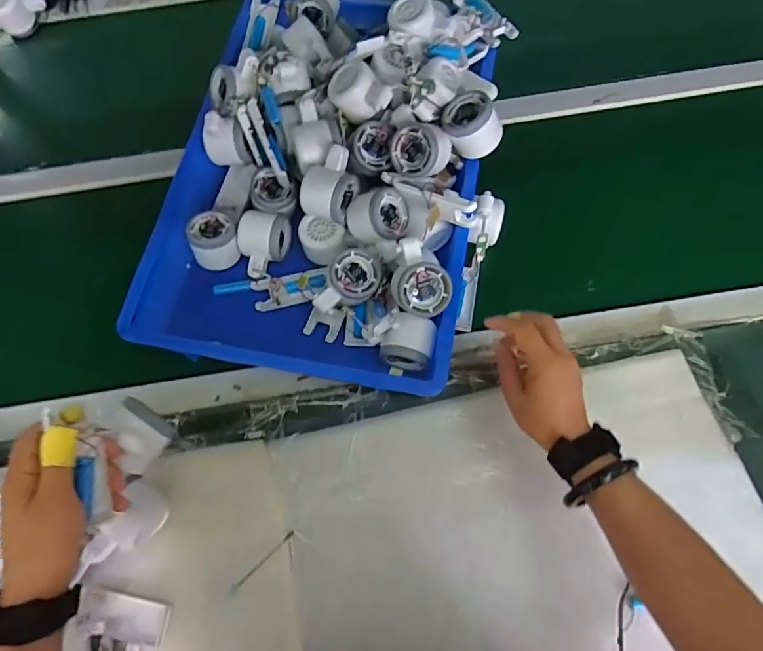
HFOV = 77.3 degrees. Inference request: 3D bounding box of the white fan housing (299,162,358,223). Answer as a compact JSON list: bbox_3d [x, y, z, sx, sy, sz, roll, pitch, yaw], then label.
[{"bbox_3d":[-0.062,-0.155,0.557,0.059,0.050,0.055,23,73,9],"label":"white fan housing"}]

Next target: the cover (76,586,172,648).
[{"bbox_3d":[-0.257,0.293,0.480,0.093,0.015,0.039,10,72,5],"label":"cover"}]

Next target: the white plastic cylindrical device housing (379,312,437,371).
[{"bbox_3d":[0.031,0.021,0.541,0.056,0.056,0.051,15,72,7],"label":"white plastic cylindrical device housing"}]

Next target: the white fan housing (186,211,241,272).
[{"bbox_3d":[-0.208,-0.109,0.595,0.060,0.038,0.065,-1,71,2],"label":"white fan housing"}]

